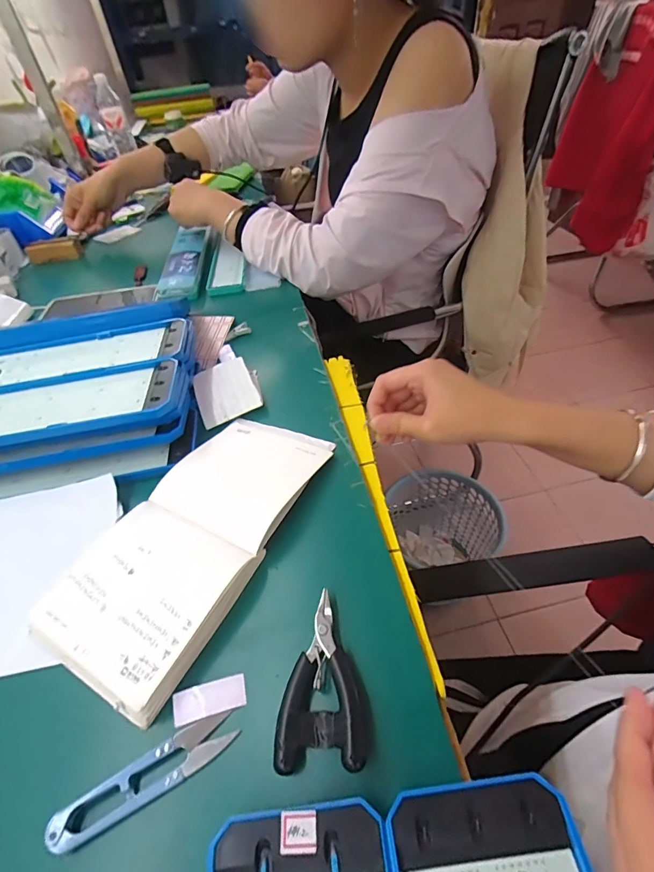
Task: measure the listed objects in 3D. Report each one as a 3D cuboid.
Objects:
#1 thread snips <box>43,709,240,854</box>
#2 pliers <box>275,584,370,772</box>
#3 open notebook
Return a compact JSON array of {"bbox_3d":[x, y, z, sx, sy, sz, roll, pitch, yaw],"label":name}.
[{"bbox_3d":[-0.102,0.191,0.235,0.101,0.009,0.023,-24,48,-17],"label":"thread snips"},{"bbox_3d":[-0.004,0.147,0.255,0.050,0.019,0.091,-3,45,2],"label":"pliers"},{"bbox_3d":[-0.105,0.072,0.341,0.130,0.015,0.245,19,50,22],"label":"open notebook"}]

